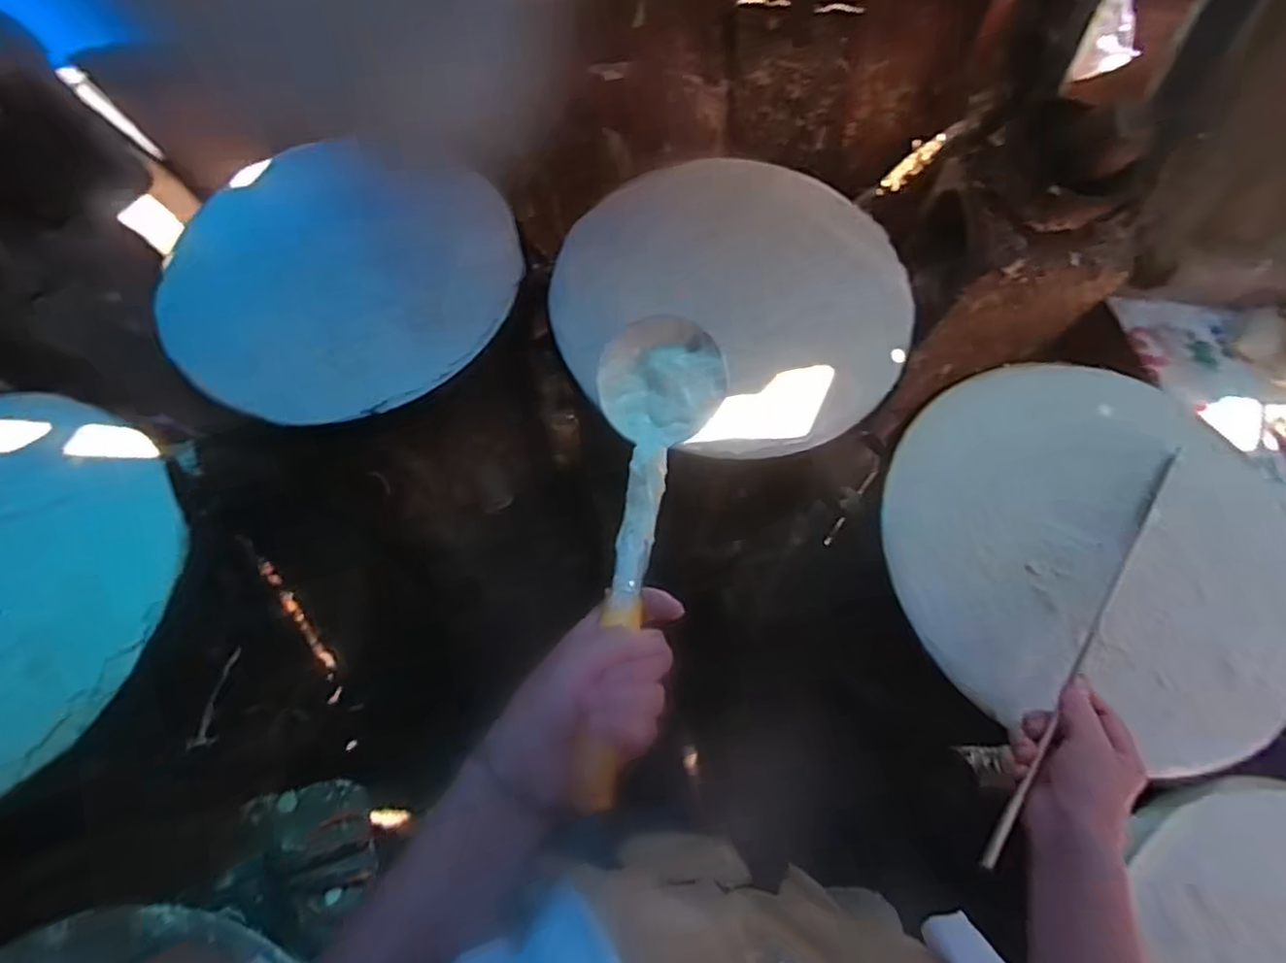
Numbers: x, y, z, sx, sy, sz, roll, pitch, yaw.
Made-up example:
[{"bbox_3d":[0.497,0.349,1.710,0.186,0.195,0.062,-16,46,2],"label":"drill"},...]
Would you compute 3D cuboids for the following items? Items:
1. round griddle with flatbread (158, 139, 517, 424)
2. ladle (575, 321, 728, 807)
[{"bbox_3d":[-0.323,-0.224,0.691,0.351,0.021,0.340,0,67,0],"label":"round griddle with flatbread"},{"bbox_3d":[0.002,0.027,0.424,0.091,0.054,0.332,6,56,2],"label":"ladle"}]

